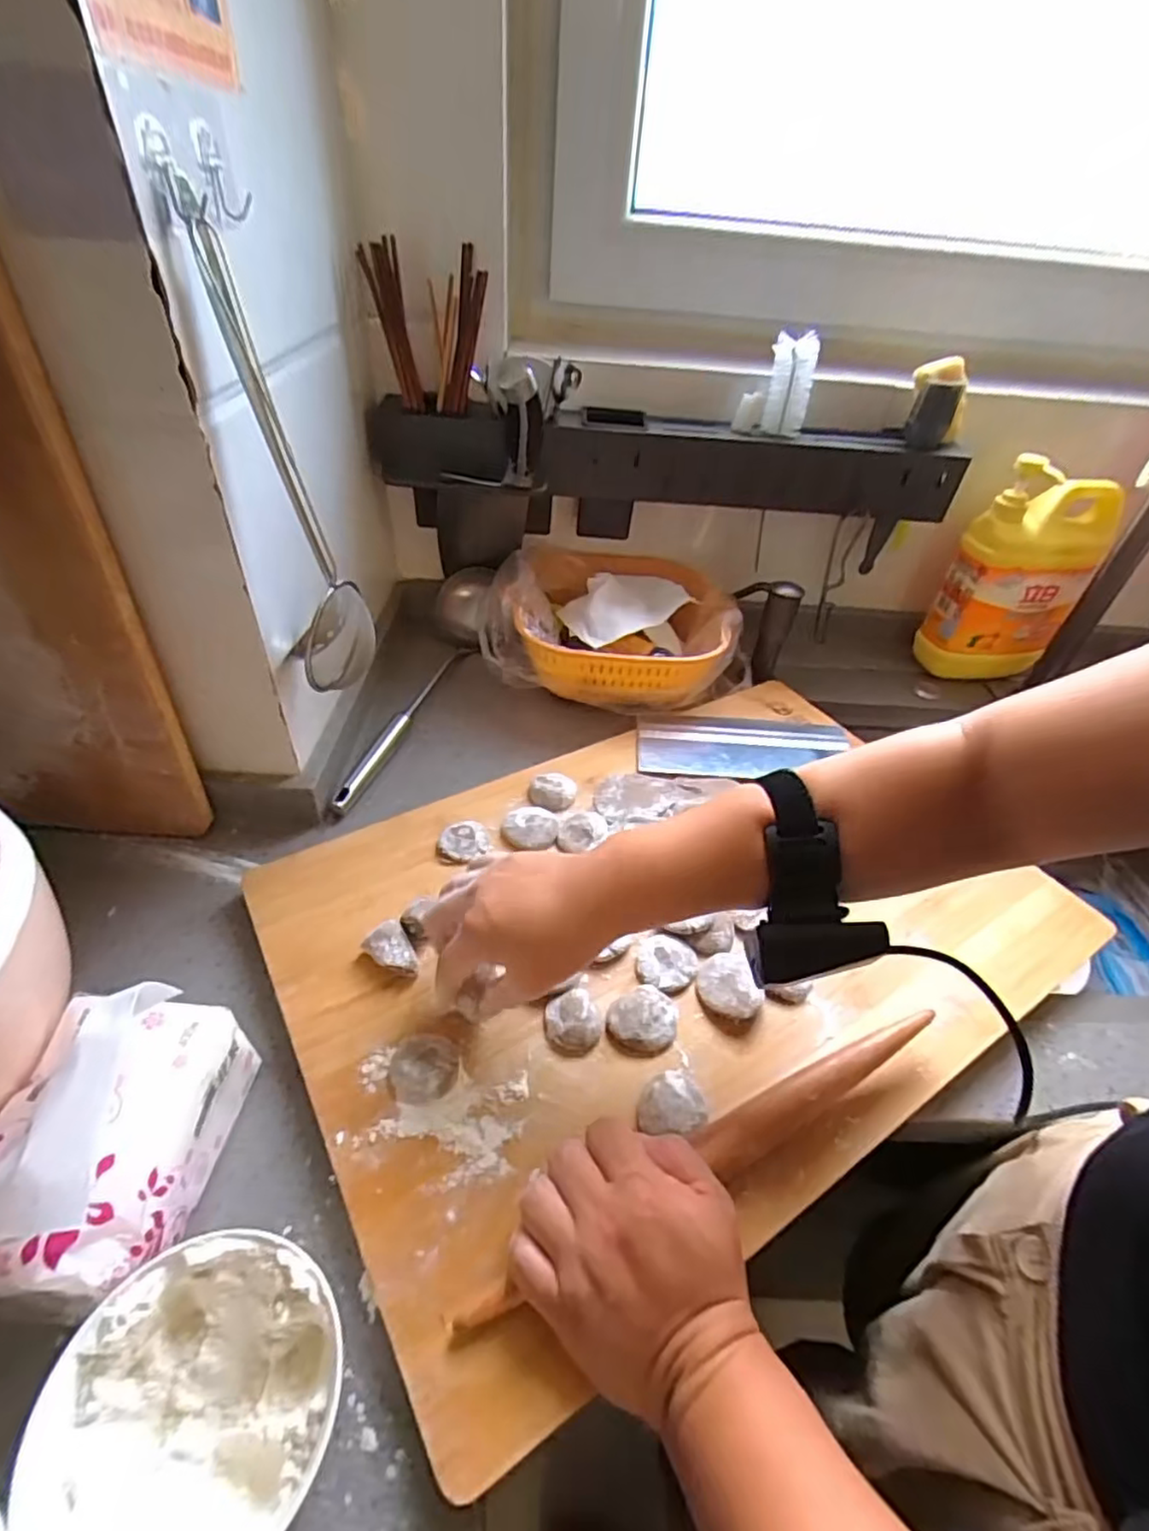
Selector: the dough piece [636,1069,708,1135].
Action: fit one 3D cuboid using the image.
[{"bbox_3d":[0.056,0.199,0.384,0.042,0.012,0.035,-21,46,-23],"label":"dough piece"}]

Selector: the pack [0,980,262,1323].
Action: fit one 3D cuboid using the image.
[{"bbox_3d":[-0.240,0.180,0.317,0.096,0.105,0.130,4,42,-2],"label":"pack"}]

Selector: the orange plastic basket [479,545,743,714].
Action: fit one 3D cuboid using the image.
[{"bbox_3d":[0.038,-0.162,0.732,0.275,0.089,0.218,2,42,-4],"label":"orange plastic basket"}]

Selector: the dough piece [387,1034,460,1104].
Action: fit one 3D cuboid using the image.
[{"bbox_3d":[-0.090,0.179,0.391,0.041,0.011,0.040,0,42,-1],"label":"dough piece"}]

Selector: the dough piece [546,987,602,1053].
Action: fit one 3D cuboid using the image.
[{"bbox_3d":[-0.001,0.162,0.420,0.035,0.015,0.038,1,42,-1],"label":"dough piece"}]

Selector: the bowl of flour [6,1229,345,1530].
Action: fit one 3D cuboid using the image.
[{"bbox_3d":[-0.155,0.274,0.278,0.105,0.065,0.111,3,42,-3],"label":"bowl of flour"}]

